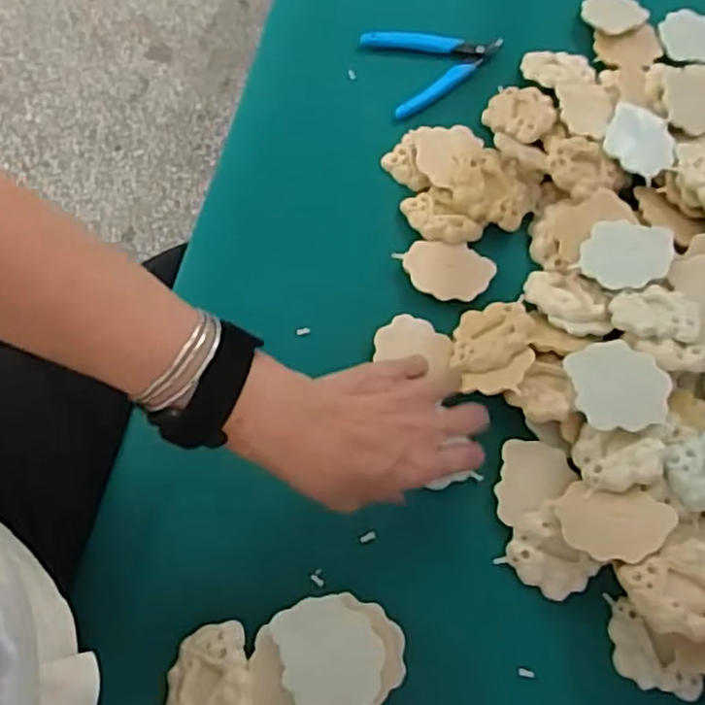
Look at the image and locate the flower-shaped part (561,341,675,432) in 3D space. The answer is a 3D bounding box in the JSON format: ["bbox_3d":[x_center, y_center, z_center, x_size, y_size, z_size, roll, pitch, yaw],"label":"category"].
[{"bbox_3d":[0.175,0.022,0.464,0.057,0.004,0.062,-17,62,15],"label":"flower-shaped part"}]

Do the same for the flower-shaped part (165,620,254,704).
[{"bbox_3d":[-0.083,0.193,0.409,0.052,0.024,0.062,-14,65,-5],"label":"flower-shaped part"}]

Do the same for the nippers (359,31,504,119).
[{"bbox_3d":[0.077,-0.255,0.618,0.114,0.014,0.089,-19,66,-7],"label":"nippers"}]

